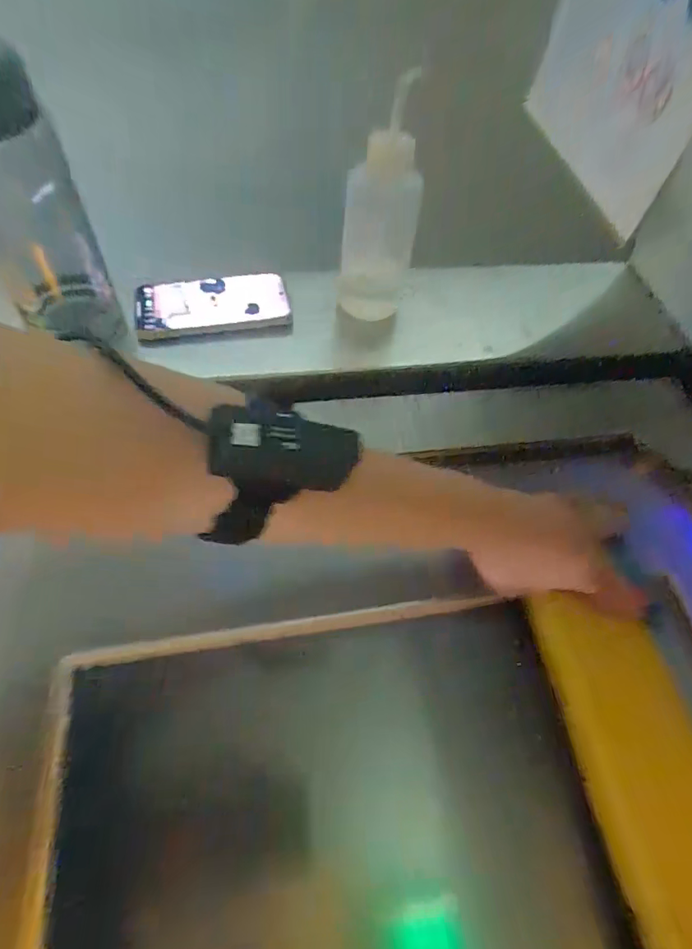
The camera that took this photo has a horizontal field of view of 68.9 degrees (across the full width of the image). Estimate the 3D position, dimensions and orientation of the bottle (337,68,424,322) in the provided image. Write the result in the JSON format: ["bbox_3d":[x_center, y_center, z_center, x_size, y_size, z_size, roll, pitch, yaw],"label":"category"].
[{"bbox_3d":[0.035,-0.261,0.493,0.075,0.205,0.062,8,57,1],"label":"bottle"}]

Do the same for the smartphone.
[{"bbox_3d":[-0.143,-0.183,0.543,0.157,0.013,0.071,-9,66,-10],"label":"smartphone"}]

